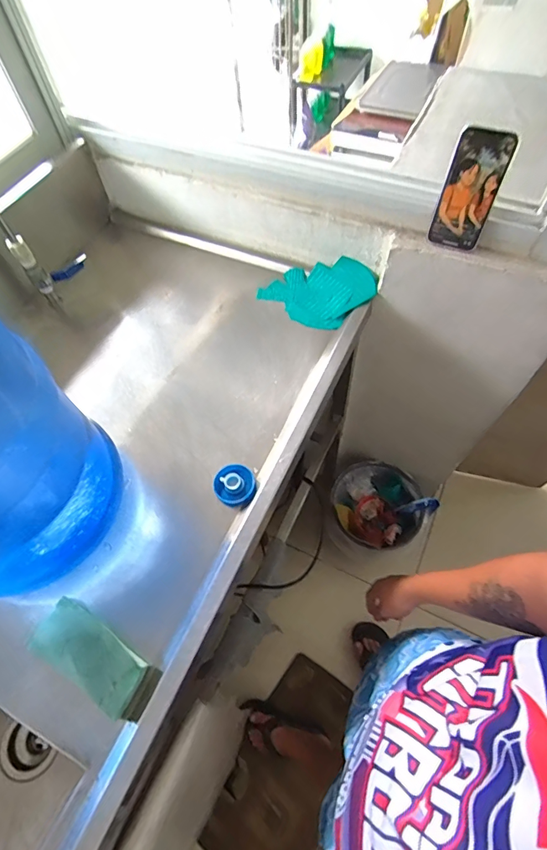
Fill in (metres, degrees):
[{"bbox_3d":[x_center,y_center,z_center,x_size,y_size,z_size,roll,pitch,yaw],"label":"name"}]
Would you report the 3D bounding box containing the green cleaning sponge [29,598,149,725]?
[{"bbox_3d":[-0.216,0.270,0.490,0.143,0.032,0.061,28,66,17],"label":"green cleaning sponge"}]

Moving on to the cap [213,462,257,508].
[{"bbox_3d":[-0.054,0.084,0.585,0.061,0.017,0.058,-1,61,3],"label":"cap"}]

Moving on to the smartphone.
[{"bbox_3d":[0.273,-0.326,0.580,0.074,0.146,0.017,26,48,18],"label":"smartphone"}]

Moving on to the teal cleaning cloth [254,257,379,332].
[{"bbox_3d":[0.081,-0.252,0.757,0.152,0.043,0.173,-41,66,-18],"label":"teal cleaning cloth"}]

